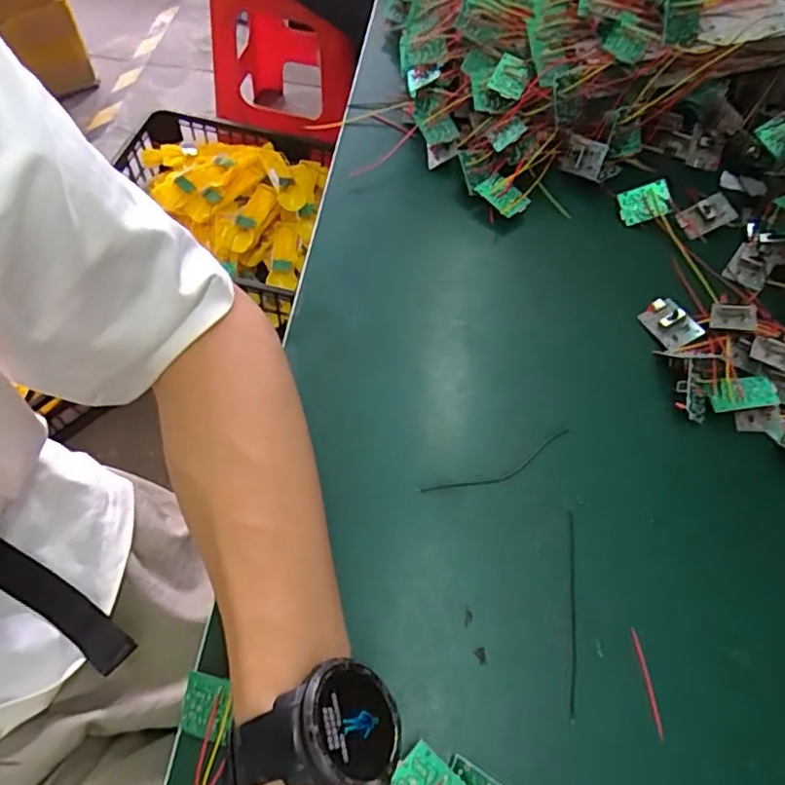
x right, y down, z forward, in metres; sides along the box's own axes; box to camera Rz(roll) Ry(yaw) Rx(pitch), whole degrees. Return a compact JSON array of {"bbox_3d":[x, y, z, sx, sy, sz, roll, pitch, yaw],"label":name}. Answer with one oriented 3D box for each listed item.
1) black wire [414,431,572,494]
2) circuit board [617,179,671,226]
[{"bbox_3d":[0.063,0.044,0.347,0.098,0.004,0.014,-19,62,-14],"label":"black wire"},{"bbox_3d":[0.190,-0.143,0.453,0.035,0.006,0.026,-15,92,17],"label":"circuit board"}]

